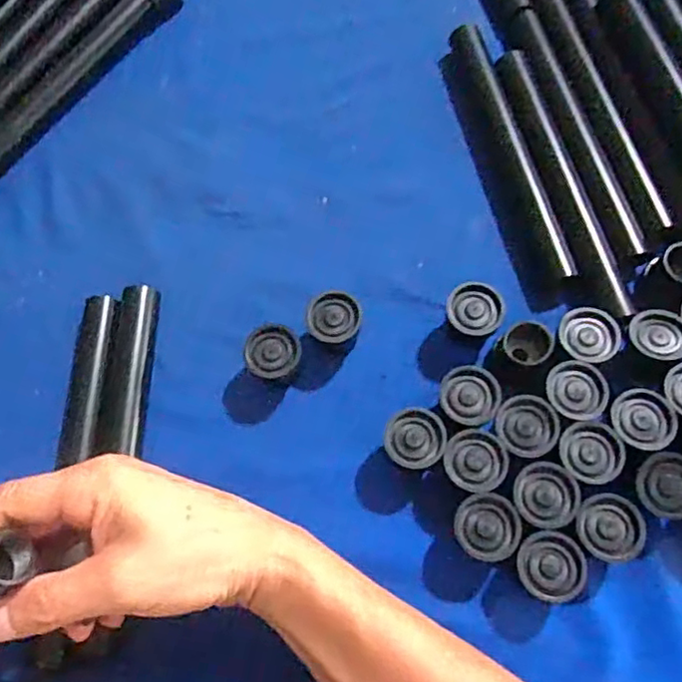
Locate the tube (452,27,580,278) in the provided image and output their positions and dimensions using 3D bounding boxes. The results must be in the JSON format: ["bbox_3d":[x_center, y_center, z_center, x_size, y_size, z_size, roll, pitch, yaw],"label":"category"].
[{"bbox_3d":[0.121,-0.140,0.443,0.023,0.020,0.216,-14,69,-2],"label":"tube"}]

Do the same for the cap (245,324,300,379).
[{"bbox_3d":[-0.043,0.008,0.394,0.033,0.033,0.032,-1,69,3],"label":"cap"}]

